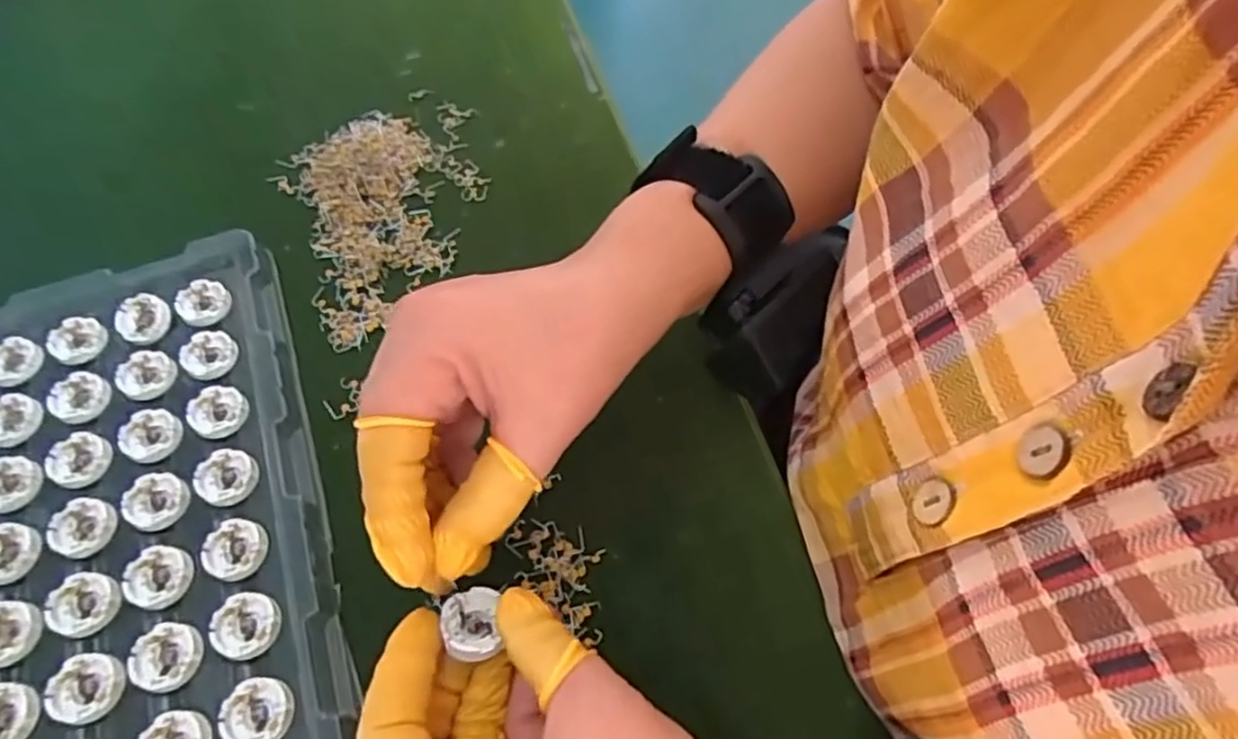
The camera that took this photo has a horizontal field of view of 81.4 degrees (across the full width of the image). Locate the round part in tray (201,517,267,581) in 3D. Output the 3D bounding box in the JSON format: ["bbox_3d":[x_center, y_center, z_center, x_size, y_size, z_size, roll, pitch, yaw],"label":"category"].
[{"bbox_3d":[-0.149,0.070,0.280,0.024,0.004,0.023,-2,61,3],"label":"round part in tray"}]

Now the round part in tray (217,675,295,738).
[{"bbox_3d":[-0.126,0.119,0.250,0.024,0.004,0.023,-2,61,3],"label":"round part in tray"}]

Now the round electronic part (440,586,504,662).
[{"bbox_3d":[-0.048,0.081,0.231,0.017,0.009,0.021,-11,60,-6],"label":"round electronic part"}]

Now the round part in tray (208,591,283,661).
[{"bbox_3d":[-0.138,0.094,0.265,0.023,0.005,0.023,-2,61,3],"label":"round part in tray"}]

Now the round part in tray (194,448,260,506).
[{"bbox_3d":[-0.161,0.044,0.294,0.025,0.004,0.024,-2,61,3],"label":"round part in tray"}]

